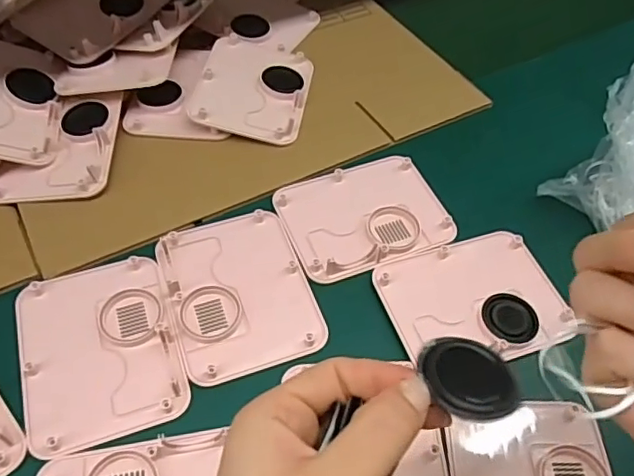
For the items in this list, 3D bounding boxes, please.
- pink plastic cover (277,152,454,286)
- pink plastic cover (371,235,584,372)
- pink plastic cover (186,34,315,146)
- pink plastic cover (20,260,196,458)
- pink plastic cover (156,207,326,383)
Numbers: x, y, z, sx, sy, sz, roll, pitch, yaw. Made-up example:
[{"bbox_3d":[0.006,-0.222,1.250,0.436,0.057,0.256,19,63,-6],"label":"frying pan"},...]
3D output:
[{"bbox_3d":[0.038,-0.019,0.457,0.124,0.011,0.096,-17,55,-15],"label":"pink plastic cover"},{"bbox_3d":[0.111,0.044,0.407,0.119,0.018,0.098,-13,54,-13],"label":"pink plastic cover"},{"bbox_3d":[-0.057,-0.140,0.526,0.097,0.016,0.124,9,52,4],"label":"pink plastic cover"},{"bbox_3d":[-0.143,0.071,0.378,0.096,0.009,0.124,-16,55,-14],"label":"pink plastic cover"},{"bbox_3d":[-0.056,0.036,0.407,0.095,0.006,0.121,-16,55,-14],"label":"pink plastic cover"}]

